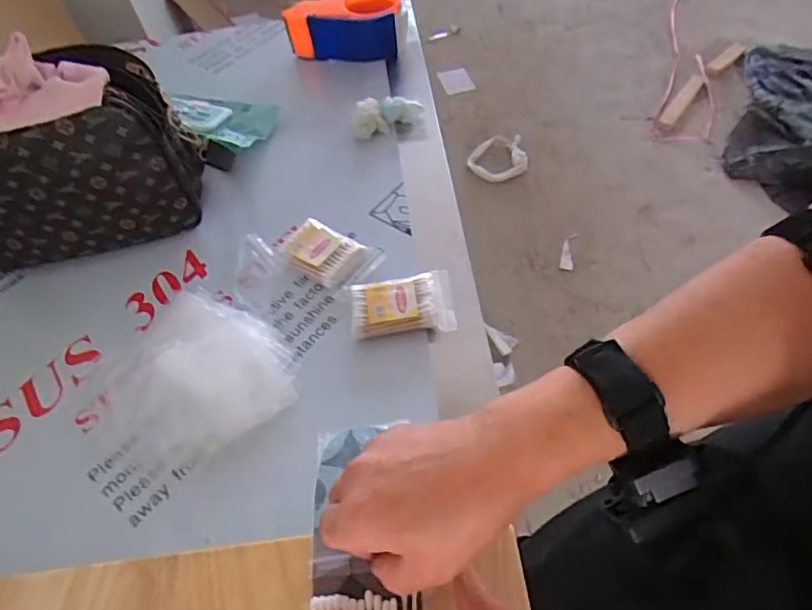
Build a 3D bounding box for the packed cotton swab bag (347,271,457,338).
[{"bbox_3d":[-0.003,0.000,0.498,0.089,0.022,0.057,-8,53,2],"label":"packed cotton swab bag"}]

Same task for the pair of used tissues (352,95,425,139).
[{"bbox_3d":[-0.025,-0.231,0.664,0.087,0.038,0.029,-22,54,-9],"label":"pair of used tissues"}]

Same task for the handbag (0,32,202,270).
[{"bbox_3d":[-0.340,-0.133,0.538,0.246,0.186,0.105,-8,51,2],"label":"handbag"}]

